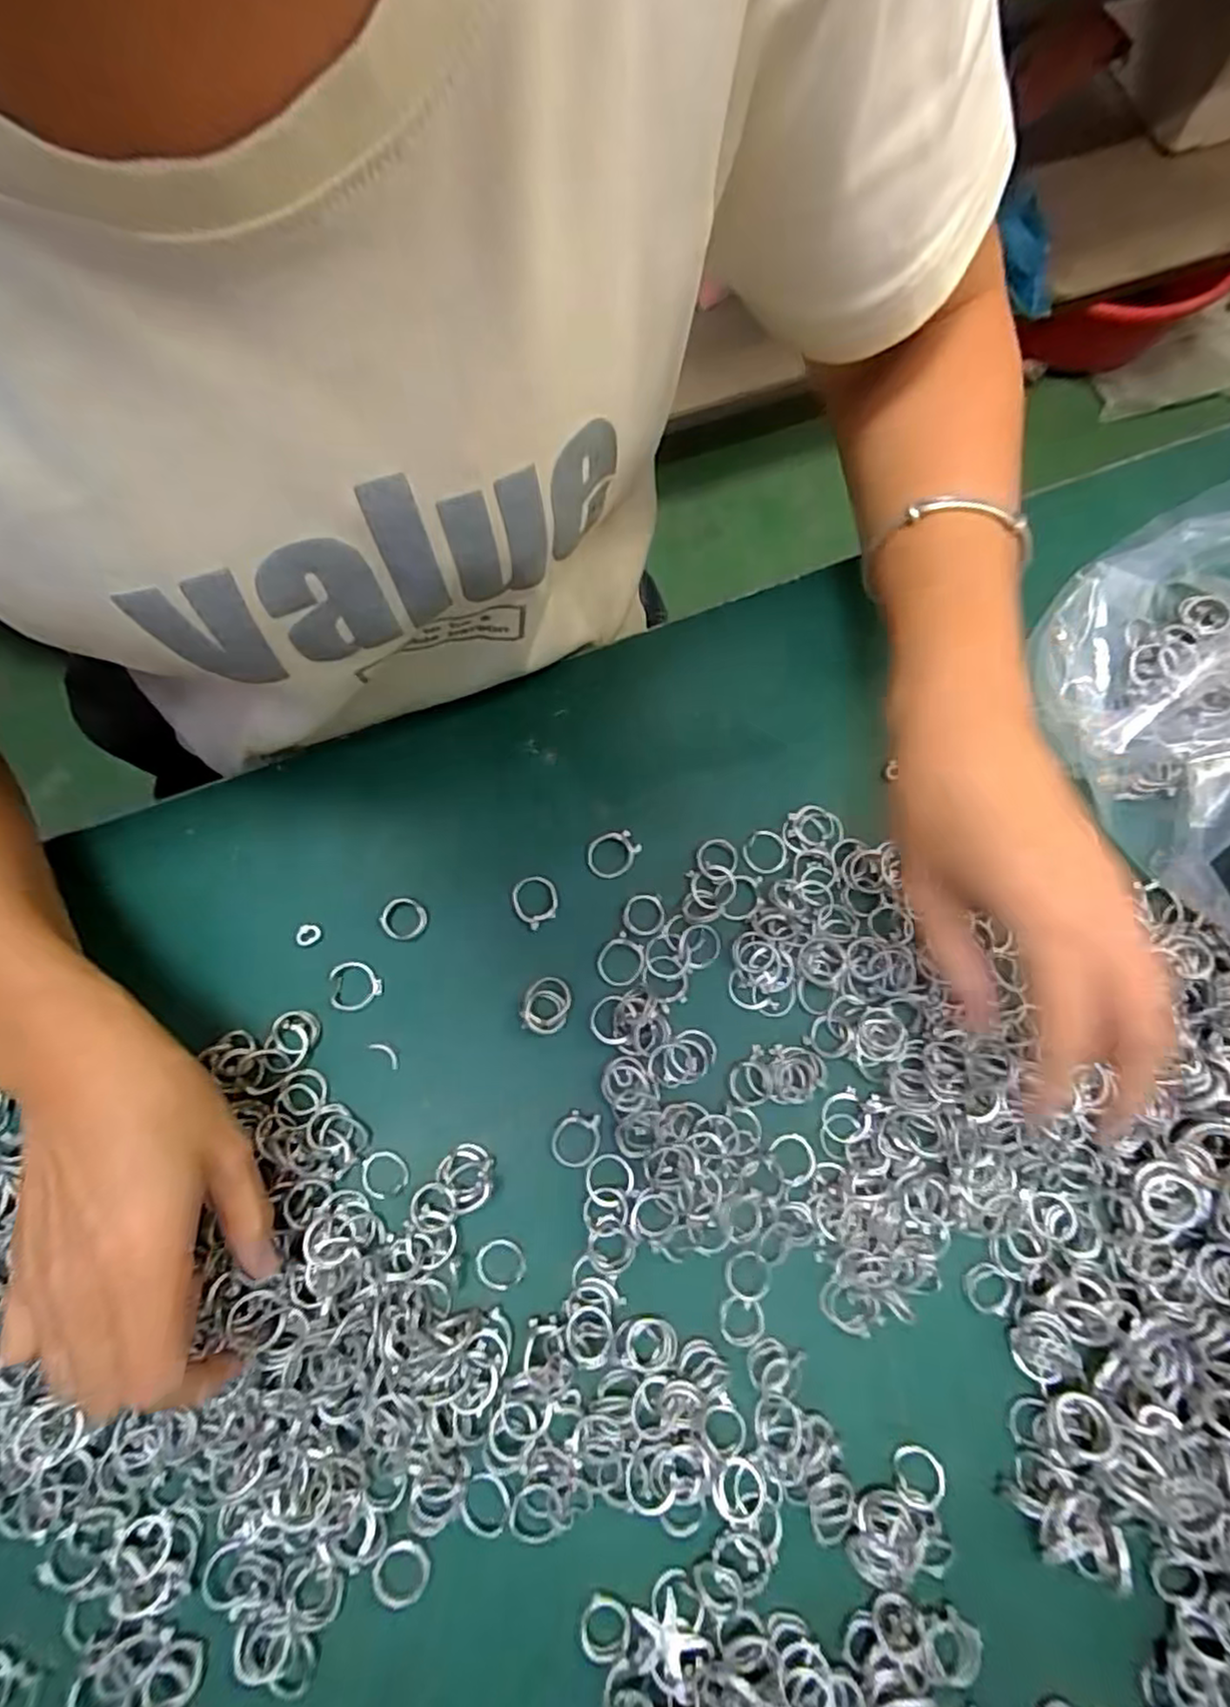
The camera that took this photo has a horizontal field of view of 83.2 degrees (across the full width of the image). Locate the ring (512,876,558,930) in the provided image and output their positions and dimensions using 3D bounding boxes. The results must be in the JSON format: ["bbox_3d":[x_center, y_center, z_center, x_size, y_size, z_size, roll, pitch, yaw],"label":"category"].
[{"bbox_3d":[-0.038,0.022,0.333,0.022,0.004,0.024,0,79,-1],"label":"ring"}]

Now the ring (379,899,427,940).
[{"bbox_3d":[-0.100,0.031,0.327,0.020,0.004,0.019,0,79,-1],"label":"ring"}]

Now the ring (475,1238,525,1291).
[{"bbox_3d":[-0.050,0.181,0.304,0.022,0.004,0.021,0,79,-1],"label":"ring"}]

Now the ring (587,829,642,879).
[{"bbox_3d":[-0.001,0.000,0.338,0.026,0.004,0.022,-36,82,-7],"label":"ring"}]

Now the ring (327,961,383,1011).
[{"bbox_3d":[-0.121,0.061,0.321,0.023,0.004,0.022,-5,79,-2],"label":"ring"}]

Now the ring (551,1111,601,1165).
[{"bbox_3d":[-0.018,0.130,0.314,0.021,0.004,0.024,9,79,1],"label":"ring"}]

